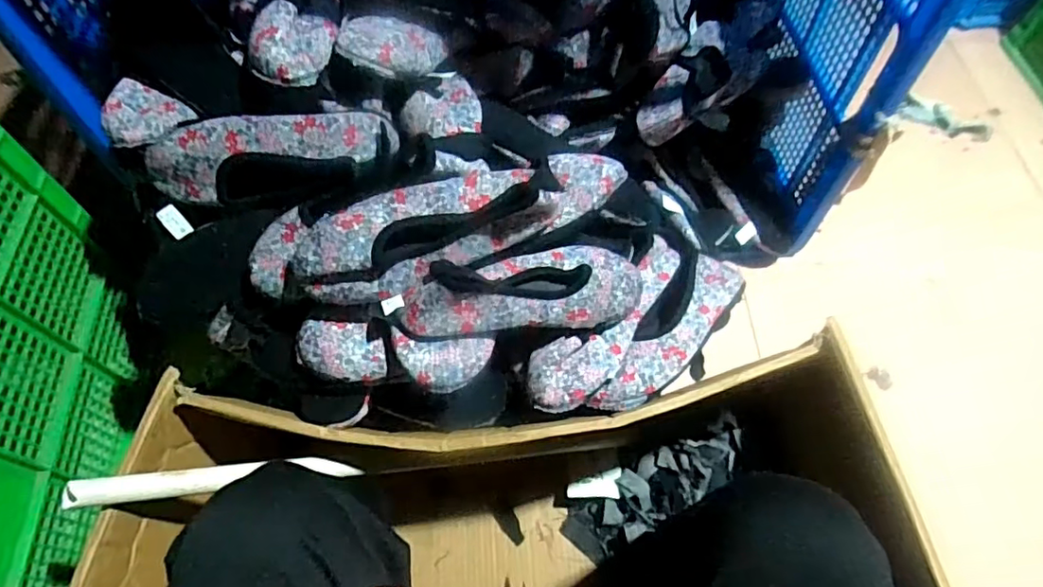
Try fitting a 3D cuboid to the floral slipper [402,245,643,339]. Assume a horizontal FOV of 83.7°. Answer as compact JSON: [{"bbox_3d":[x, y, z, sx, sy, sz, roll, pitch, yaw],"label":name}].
[{"bbox_3d":[0.006,-0.006,0.593,0.252,0.073,0.085,-7,58,-21],"label":"floral slipper"}]

